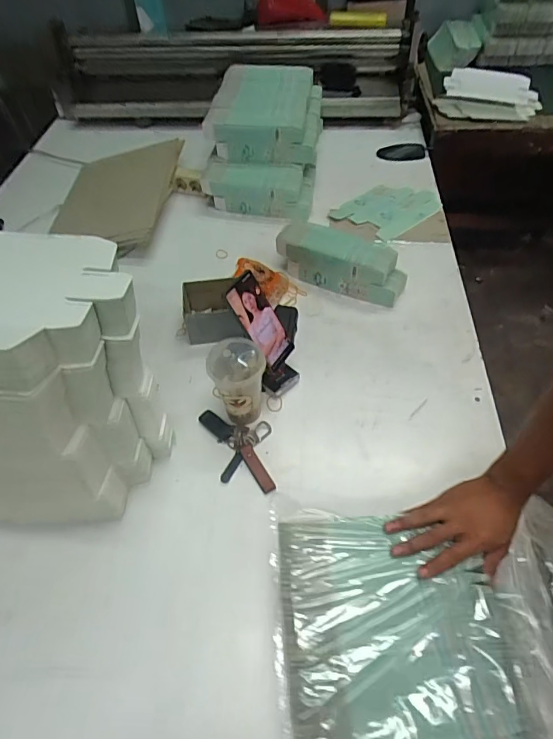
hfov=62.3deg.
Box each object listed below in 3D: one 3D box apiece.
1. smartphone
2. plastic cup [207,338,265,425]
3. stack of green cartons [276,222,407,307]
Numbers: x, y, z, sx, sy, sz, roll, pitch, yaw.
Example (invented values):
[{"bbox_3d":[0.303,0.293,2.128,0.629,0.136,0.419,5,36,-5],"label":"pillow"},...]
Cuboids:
[{"bbox_3d":[-0.023,-0.079,0.752,0.013,0.159,0.075,2,42,48],"label":"smartphone"},{"bbox_3d":[-0.061,0.025,0.738,0.085,0.146,0.076,-6,52,-4],"label":"plastic cup"},{"bbox_3d":[0.136,-0.228,0.963,0.268,0.098,0.085,20,55,16],"label":"stack of green cartons"}]

